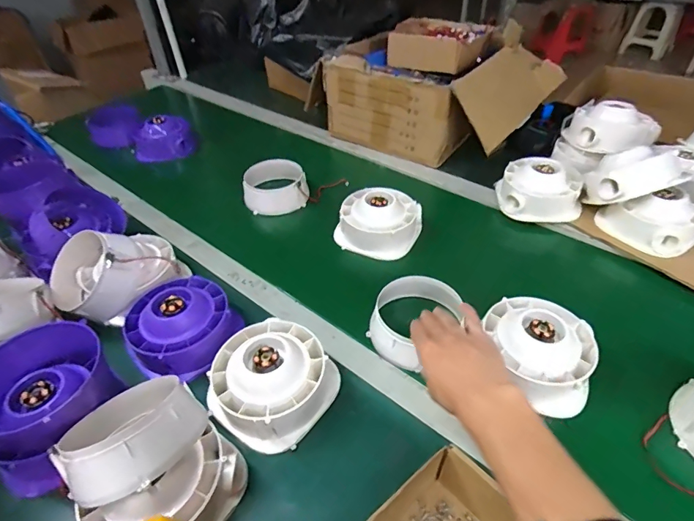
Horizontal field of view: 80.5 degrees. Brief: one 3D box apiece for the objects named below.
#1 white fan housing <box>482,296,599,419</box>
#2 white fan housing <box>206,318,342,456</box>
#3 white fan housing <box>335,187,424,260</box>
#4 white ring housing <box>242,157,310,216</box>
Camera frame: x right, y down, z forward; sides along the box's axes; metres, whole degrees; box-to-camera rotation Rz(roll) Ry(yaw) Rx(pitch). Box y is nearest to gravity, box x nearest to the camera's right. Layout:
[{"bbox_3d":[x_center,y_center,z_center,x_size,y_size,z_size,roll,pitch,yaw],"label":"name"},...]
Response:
[{"bbox_3d":[0.239,0.103,0.499,0.118,0.058,0.139,-24,47,-23],"label":"white fan housing"},{"bbox_3d":[-0.089,0.134,0.478,0.132,0.063,0.133,25,49,26],"label":"white fan housing"},{"bbox_3d":[0.057,-0.076,0.703,0.135,0.065,0.111,10,44,12],"label":"white fan housing"},{"bbox_3d":[-0.145,-0.149,0.805,0.115,0.057,0.119,-13,44,-13],"label":"white ring housing"}]

